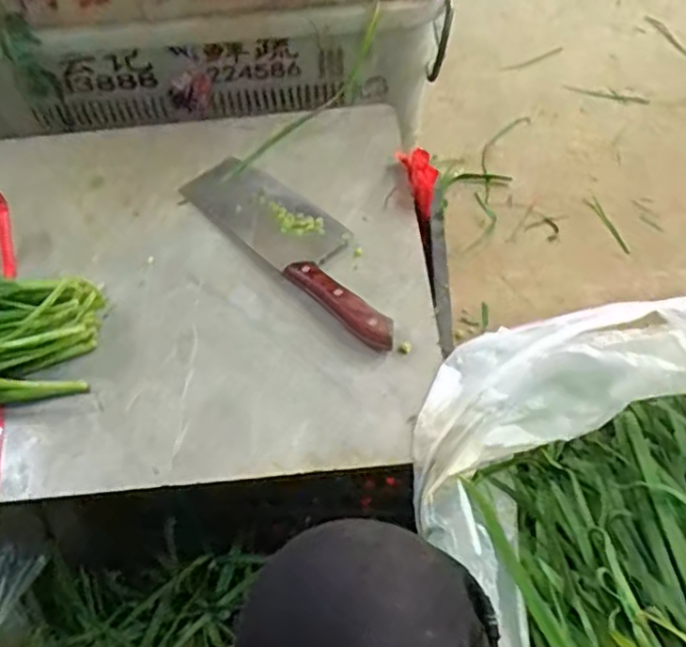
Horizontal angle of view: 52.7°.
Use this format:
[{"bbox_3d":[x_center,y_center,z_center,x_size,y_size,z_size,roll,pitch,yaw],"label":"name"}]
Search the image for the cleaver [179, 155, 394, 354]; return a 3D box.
[{"bbox_3d":[-0.041,-0.079,0.622,0.075,0.020,0.273,-39,60,-20],"label":"cleaver"}]

